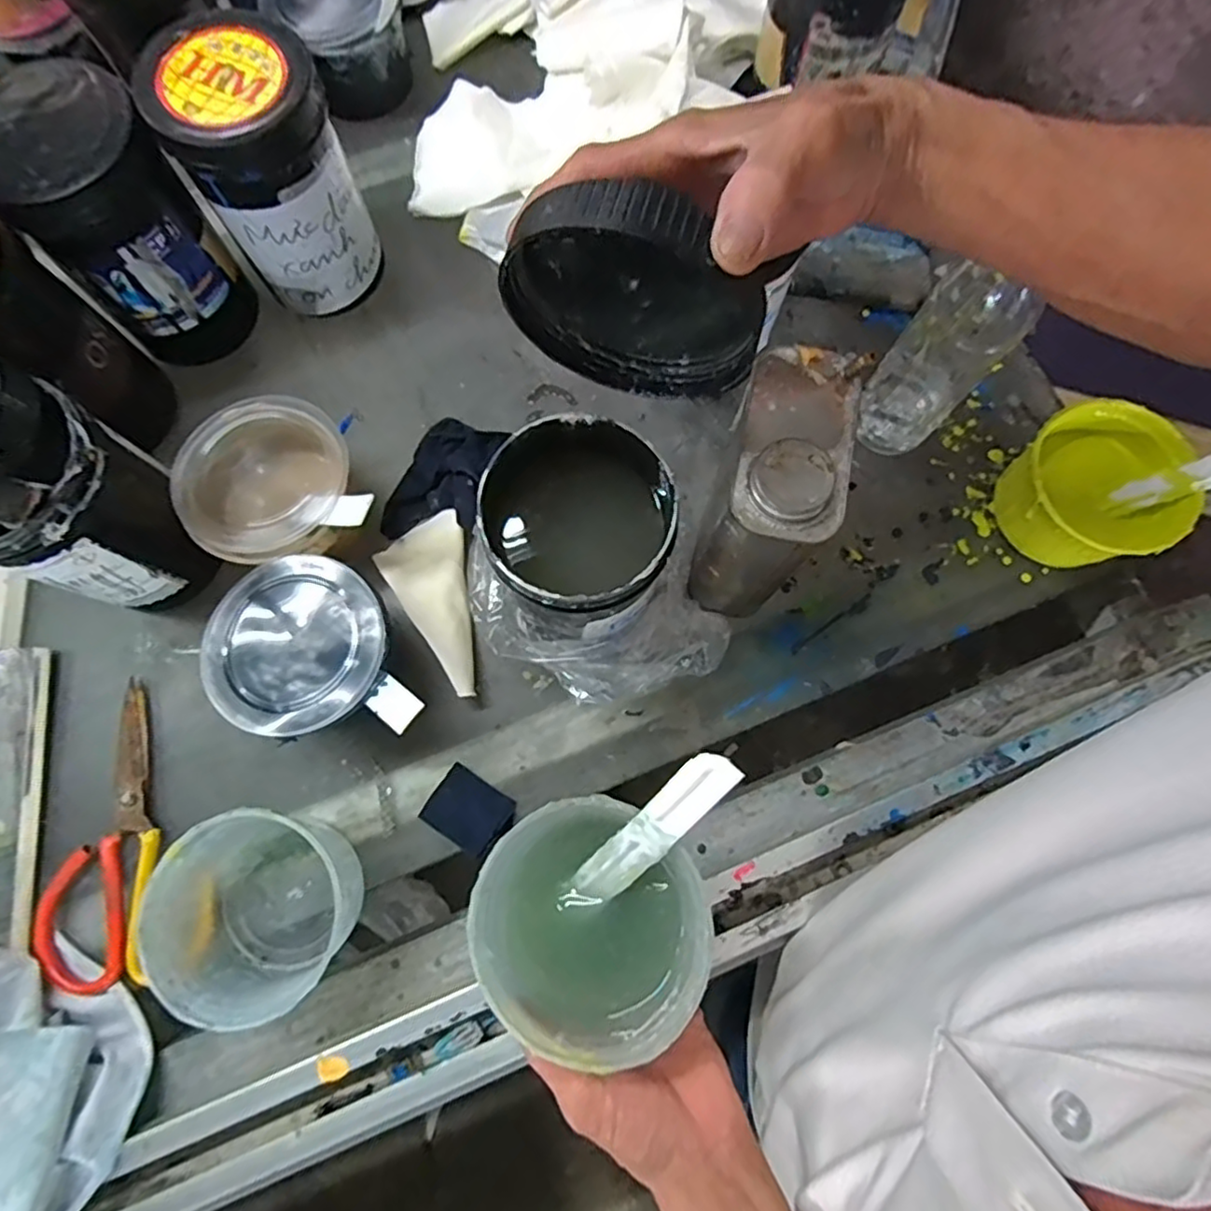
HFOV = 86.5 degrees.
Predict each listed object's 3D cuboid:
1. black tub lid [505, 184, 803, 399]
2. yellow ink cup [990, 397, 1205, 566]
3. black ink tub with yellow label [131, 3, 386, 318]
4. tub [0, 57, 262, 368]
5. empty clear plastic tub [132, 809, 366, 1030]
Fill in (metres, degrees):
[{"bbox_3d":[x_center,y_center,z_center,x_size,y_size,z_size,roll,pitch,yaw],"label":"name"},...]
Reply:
[{"bbox_3d":[0.010,-0.127,0.272,0.111,0.109,0.024,16,77,3],"label":"black tub lid"},{"bbox_3d":[0.353,-0.082,0.475,0.113,0.073,0.108,0,77,-1],"label":"yellow ink cup"},{"bbox_3d":[-0.233,-0.307,0.465,0.101,0.155,0.095,0,77,-1],"label":"black ink tub with yellow label"},{"bbox_3d":[-0.331,-0.260,0.454,0.098,0.156,0.107,-39,80,-9],"label":"tub"},{"bbox_3d":[-0.210,0.184,0.396,0.104,0.060,0.109,0,77,-1],"label":"empty clear plastic tub"}]

